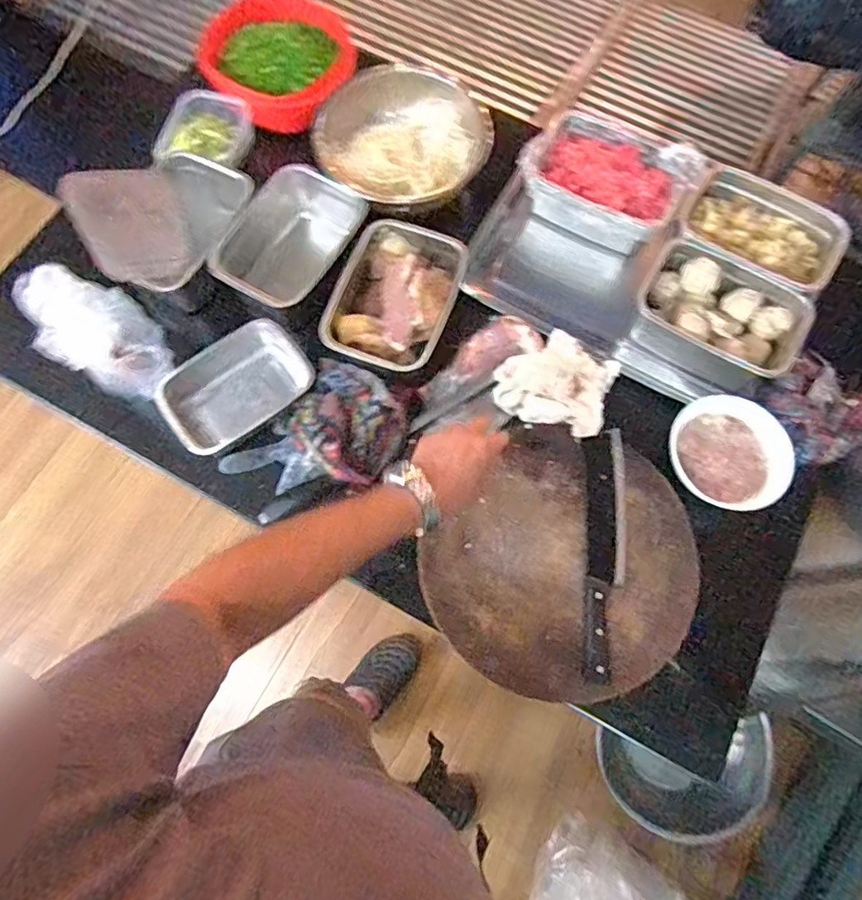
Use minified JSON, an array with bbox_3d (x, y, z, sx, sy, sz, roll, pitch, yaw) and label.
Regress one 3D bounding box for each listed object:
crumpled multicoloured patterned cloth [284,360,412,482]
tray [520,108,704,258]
[{"bbox_3d":[-0.105,-0.038,0.734,0.145,0.037,0.135,33,75,9],"label":"crumpled multicoloured patterned cloth"},{"bbox_3d":[0.255,-0.393,0.842,0.229,0.084,0.175,33,75,9],"label":"tray"}]

